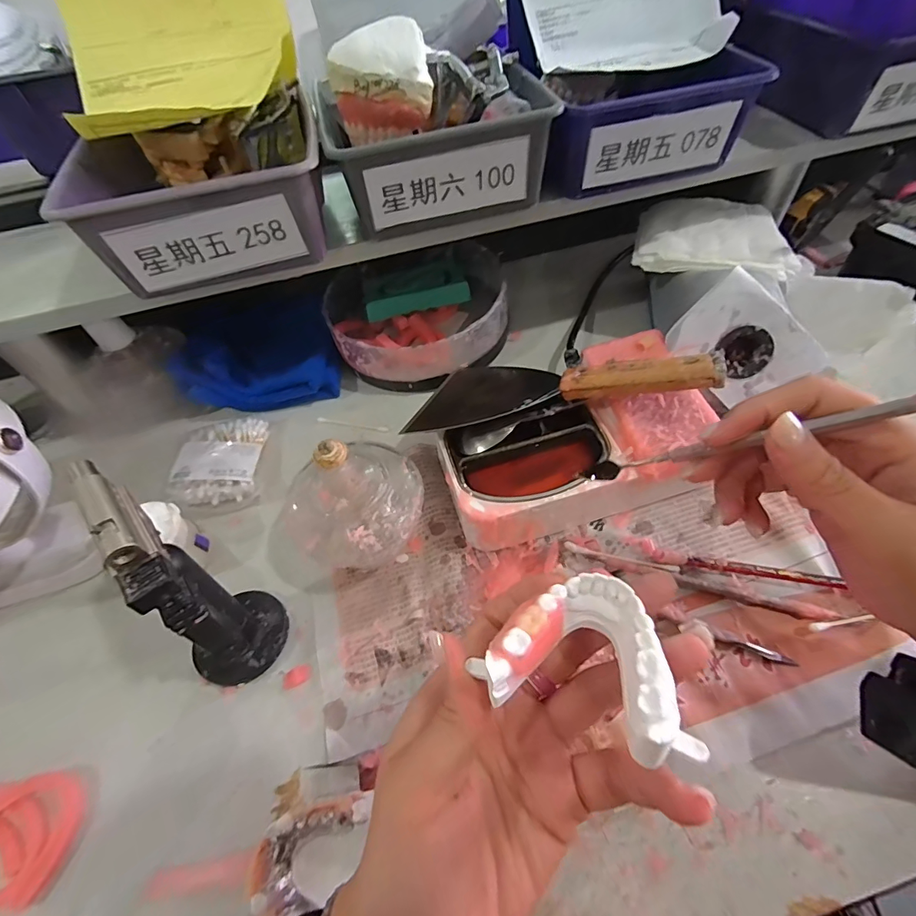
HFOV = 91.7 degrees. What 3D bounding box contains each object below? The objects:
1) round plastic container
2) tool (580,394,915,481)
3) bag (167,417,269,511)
[{"bbox_3d":[-0.043,-0.154,0.456,0.172,0.054,0.181,-3,55,4],"label":"round plastic container"},{"bbox_3d":[0.133,-0.009,0.197,0.160,0.007,0.008,-17,47,36],"label":"tool"},{"bbox_3d":[-0.199,0.002,0.376,0.065,0.024,0.088,-10,55,-1],"label":"bag"}]

